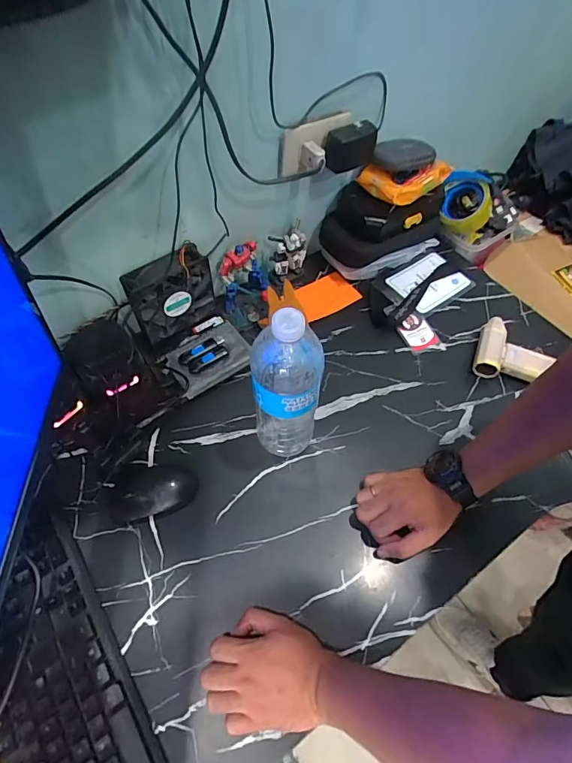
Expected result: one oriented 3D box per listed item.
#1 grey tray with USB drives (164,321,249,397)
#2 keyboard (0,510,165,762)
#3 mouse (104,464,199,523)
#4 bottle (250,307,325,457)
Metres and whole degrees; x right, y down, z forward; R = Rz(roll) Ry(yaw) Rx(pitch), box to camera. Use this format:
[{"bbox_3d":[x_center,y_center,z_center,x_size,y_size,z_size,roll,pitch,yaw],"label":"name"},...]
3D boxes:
[{"bbox_3d":[-0.116,-0.040,0.651,0.117,0.031,0.091,-30,64,-19],"label":"grey tray with USB drives"},{"bbox_3d":[-0.219,0.336,0.428,0.122,0.031,0.410,-29,64,-18],"label":"keyboard"},{"bbox_3d":[-0.176,0.138,0.549,0.116,0.031,0.073,-6,59,-5],"label":"mouse"},{"bbox_3d":[-0.001,0.018,0.499,0.079,0.256,0.068,7,59,2],"label":"bottle"}]

